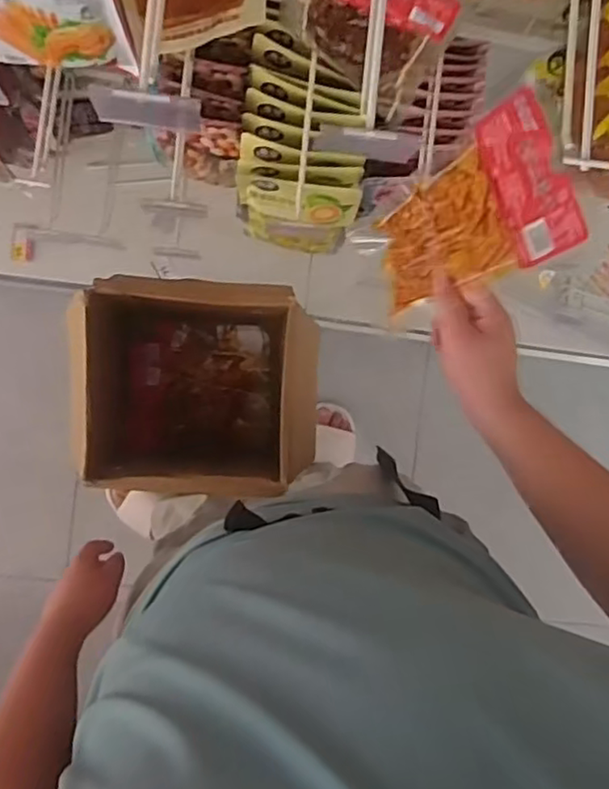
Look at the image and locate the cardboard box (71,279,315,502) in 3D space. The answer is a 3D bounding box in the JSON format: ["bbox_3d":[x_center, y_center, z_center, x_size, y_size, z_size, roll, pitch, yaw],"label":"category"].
[{"bbox_3d":[-0.141,-0.005,0.945,0.280,0.339,0.275,2,92,-7],"label":"cardboard box"}]

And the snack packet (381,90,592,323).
[{"bbox_3d":[0.153,-0.166,0.601,0.182,0.024,0.145,-23,71,35],"label":"snack packet"}]

